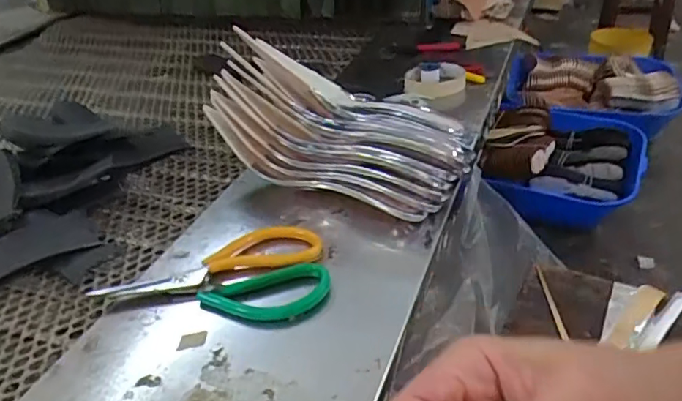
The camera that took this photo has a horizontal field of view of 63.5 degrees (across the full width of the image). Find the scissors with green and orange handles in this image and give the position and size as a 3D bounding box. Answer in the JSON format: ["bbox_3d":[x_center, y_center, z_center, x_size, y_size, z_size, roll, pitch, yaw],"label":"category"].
[{"bbox_3d":[-0.103,0.059,0.465,0.183,0.018,0.099,-1,34,5],"label":"scissors with green and orange handles"}]

